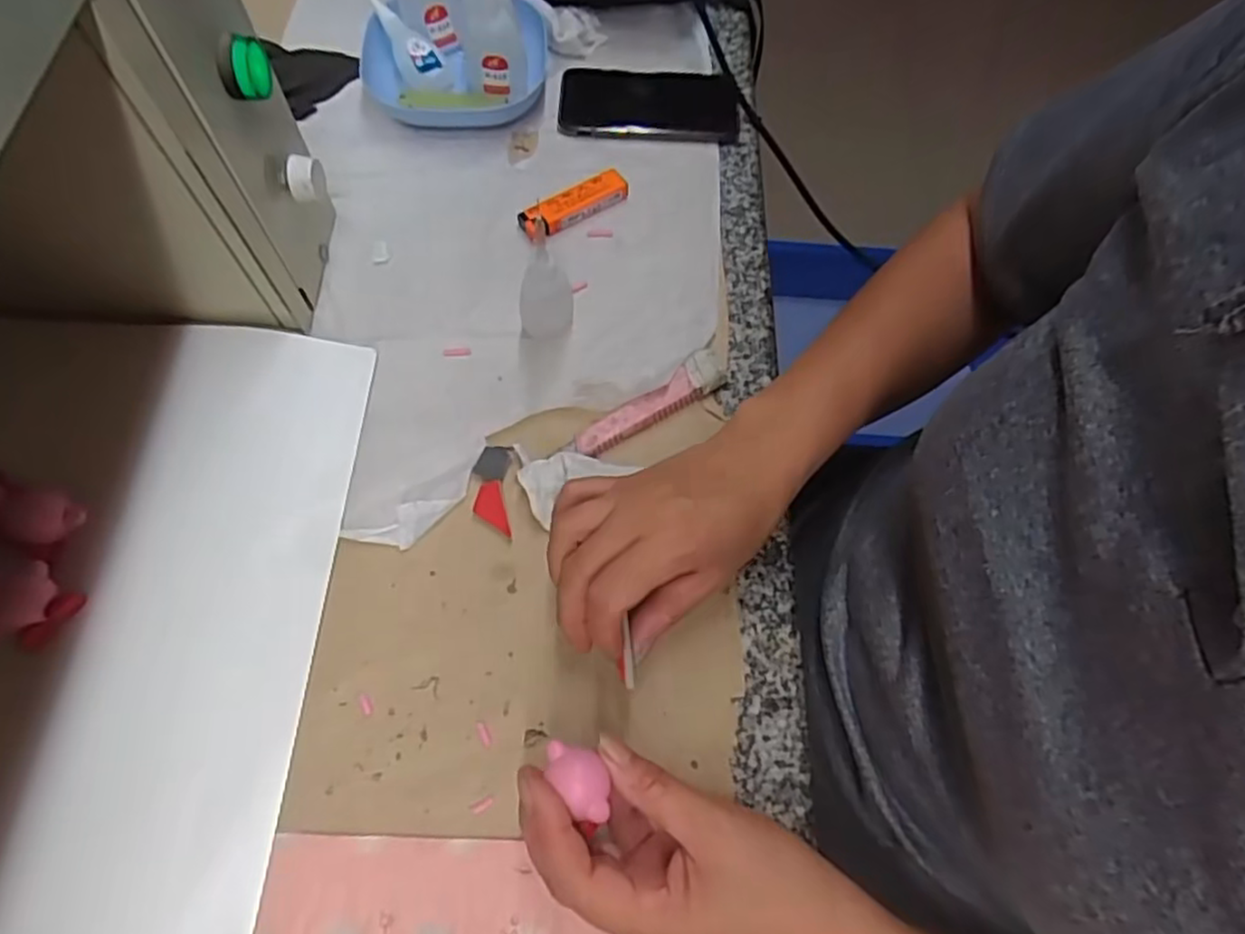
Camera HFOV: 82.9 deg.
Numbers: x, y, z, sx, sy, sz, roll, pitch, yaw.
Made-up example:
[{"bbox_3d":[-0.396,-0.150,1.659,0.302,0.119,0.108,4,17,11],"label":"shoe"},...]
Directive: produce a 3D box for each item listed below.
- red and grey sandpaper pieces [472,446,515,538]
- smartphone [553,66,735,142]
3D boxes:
[{"bbox_3d":[-0.076,0.012,0.411,0.022,0.007,0.054,1,65,-3],"label":"red and grey sandpaper pieces"},{"bbox_3d":[0.021,-0.284,0.555,0.138,0.008,0.074,1,65,-3],"label":"smartphone"}]

